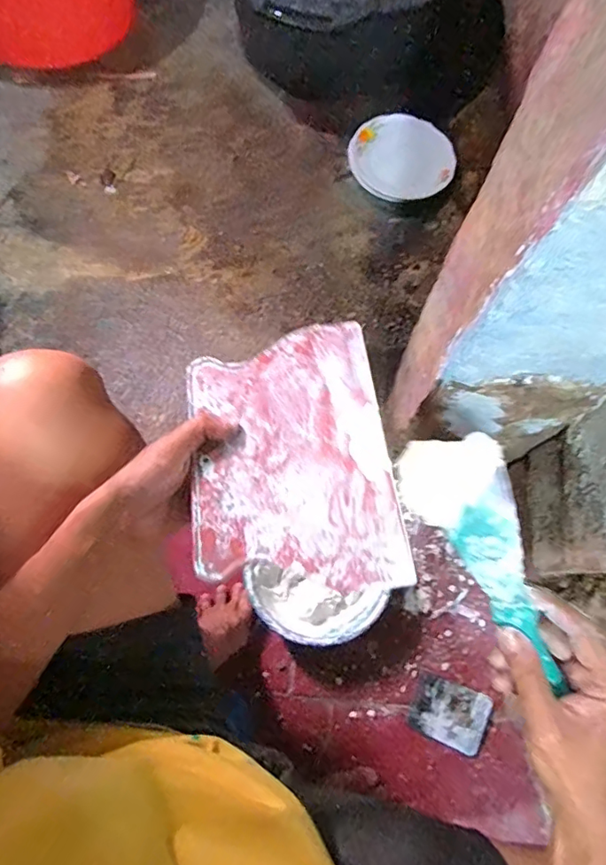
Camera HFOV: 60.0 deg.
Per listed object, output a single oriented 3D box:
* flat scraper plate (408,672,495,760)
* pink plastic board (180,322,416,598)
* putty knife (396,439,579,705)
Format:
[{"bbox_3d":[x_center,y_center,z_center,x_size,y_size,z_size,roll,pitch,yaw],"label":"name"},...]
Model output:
[{"bbox_3d":[0.202,0.383,0.716,0.101,0.009,0.080,23,72,6],"label":"flat scraper plate"},{"bbox_3d":[-0.009,0.014,0.382,0.141,0.004,0.202,-8,63,-1],"label":"pink plastic board"},{"bbox_3d":[0.114,0.072,0.316,0.058,0.019,0.163,-26,102,23],"label":"putty knife"}]

